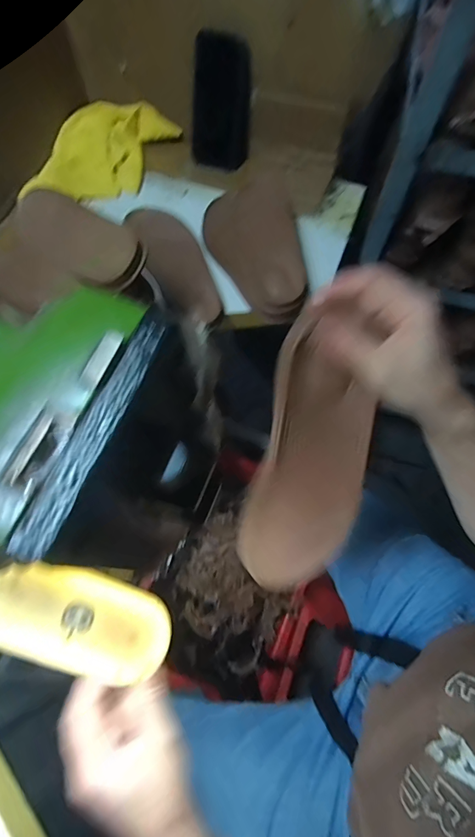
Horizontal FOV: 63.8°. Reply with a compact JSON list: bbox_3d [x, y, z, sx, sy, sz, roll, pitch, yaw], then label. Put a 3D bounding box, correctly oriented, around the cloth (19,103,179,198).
[{"bbox_3d":[-0.230,-0.446,0.650,0.203,0.052,0.221,14,67,6],"label":"cloth"}]

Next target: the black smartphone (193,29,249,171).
[{"bbox_3d":[-0.025,-0.498,0.609,0.088,0.164,0.009,8,49,0],"label":"black smartphone"}]

